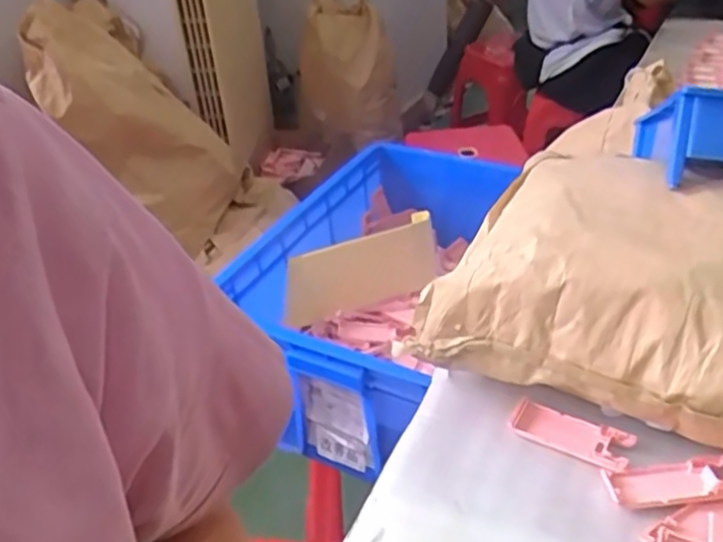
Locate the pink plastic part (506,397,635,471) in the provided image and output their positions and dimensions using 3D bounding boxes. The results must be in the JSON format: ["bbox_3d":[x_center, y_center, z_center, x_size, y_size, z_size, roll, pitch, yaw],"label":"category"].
[{"bbox_3d":[0.186,0.145,0.635,0.104,0.011,0.041,18,41,29],"label":"pink plastic part"}]

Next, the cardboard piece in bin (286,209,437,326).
[{"bbox_3d":[-0.009,0.003,1.154,0.261,0.020,0.116,-16,77,16],"label":"cardboard piece in bin"}]

